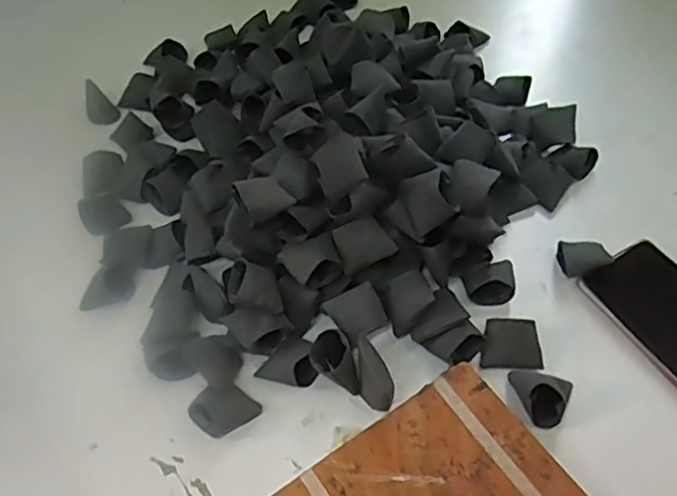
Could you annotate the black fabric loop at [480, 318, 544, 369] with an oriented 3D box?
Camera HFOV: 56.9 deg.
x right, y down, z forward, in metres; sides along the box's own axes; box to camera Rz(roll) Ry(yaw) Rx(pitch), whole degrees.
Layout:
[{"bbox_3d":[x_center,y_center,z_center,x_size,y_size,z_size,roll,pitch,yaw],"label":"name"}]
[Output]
[{"bbox_3d":[0.126,0.070,0.454,0.041,0.022,0.032,2,54,7],"label":"black fabric loop"}]

